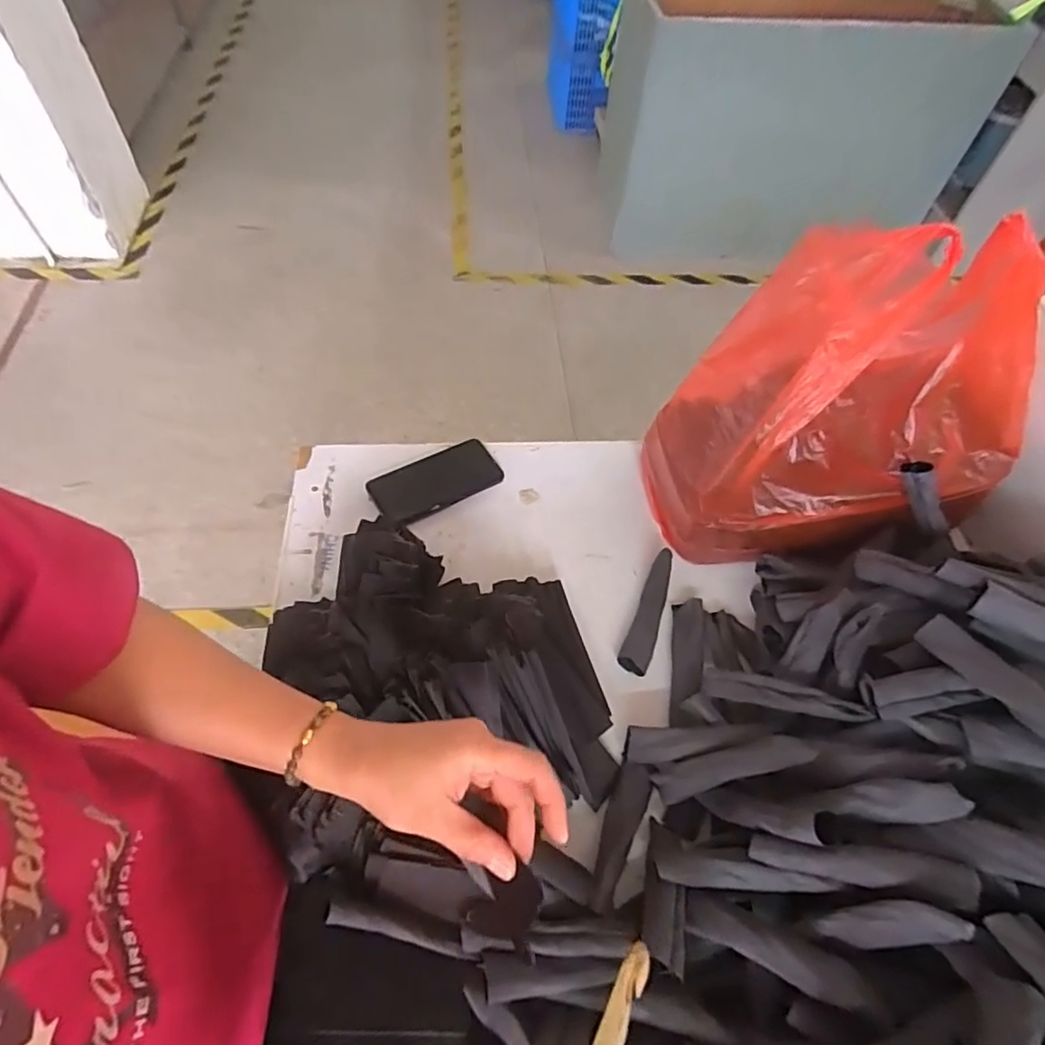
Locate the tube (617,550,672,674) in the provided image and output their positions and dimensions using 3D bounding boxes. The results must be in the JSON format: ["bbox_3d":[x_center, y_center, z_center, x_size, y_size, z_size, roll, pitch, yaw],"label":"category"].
[{"bbox_3d":[0.147,0.099,0.697,0.033,0.015,0.154,21,57,11],"label":"tube"}]

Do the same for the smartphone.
[{"bbox_3d":[-0.111,-0.054,0.787,0.160,0.013,0.081,-27,62,-20],"label":"smartphone"}]

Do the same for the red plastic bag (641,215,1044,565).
[{"bbox_3d":[0.339,-0.123,0.664,0.325,0.353,0.191,-4,56,-6],"label":"red plastic bag"}]

